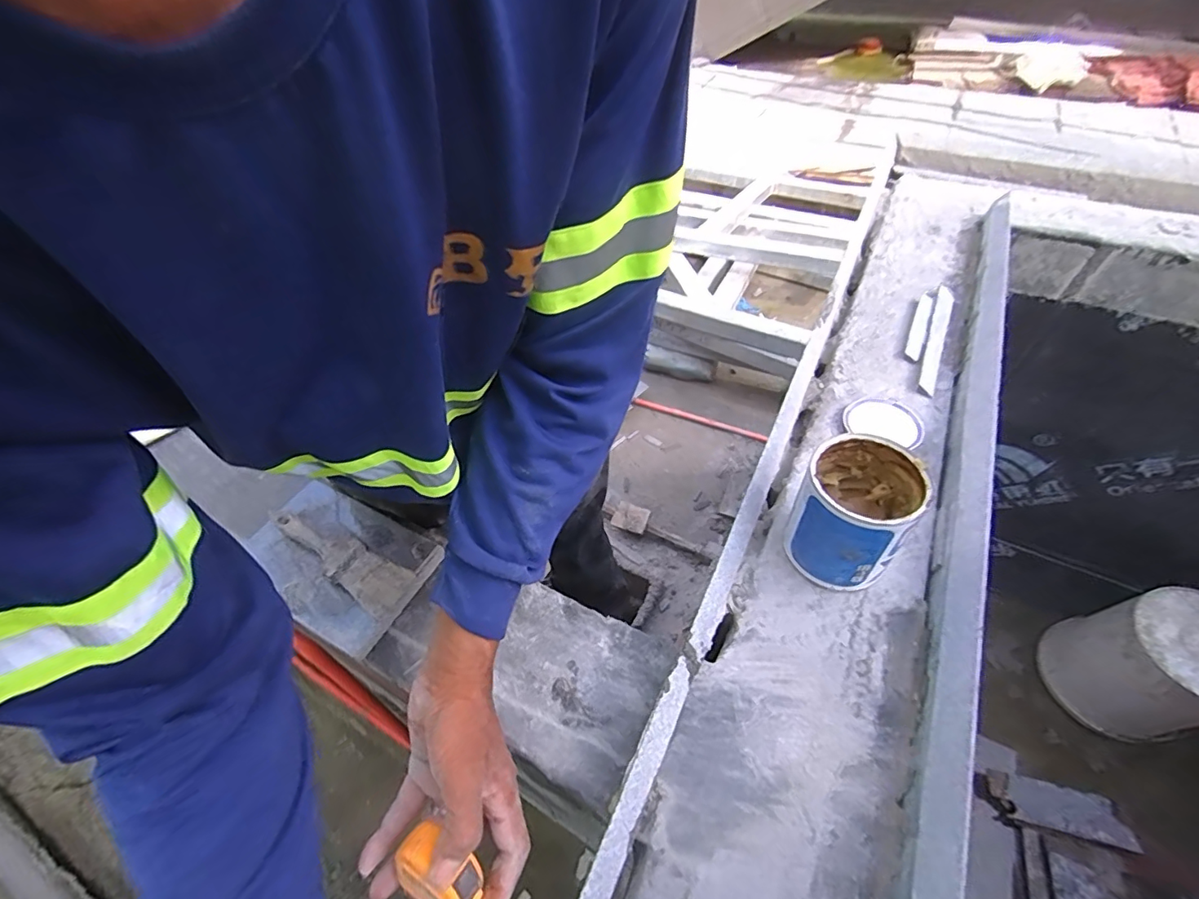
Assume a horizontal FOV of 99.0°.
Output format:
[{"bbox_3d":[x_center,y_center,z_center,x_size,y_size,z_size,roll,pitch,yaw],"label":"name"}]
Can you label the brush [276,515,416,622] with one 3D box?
[{"bbox_3d":[-0.273,0.110,0.539,0.173,0.017,0.049,26,57,24],"label":"brush"}]

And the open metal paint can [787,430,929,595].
[{"bbox_3d":[0.239,0.062,0.492,0.092,0.119,0.097,-2,50,3],"label":"open metal paint can"}]

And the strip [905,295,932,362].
[{"bbox_3d":[0.470,-0.181,0.754,0.018,0.014,0.154,21,55,20],"label":"strip"}]

